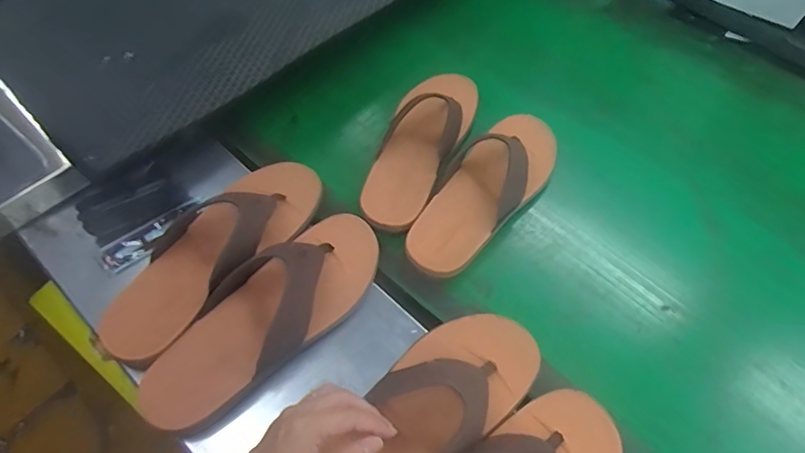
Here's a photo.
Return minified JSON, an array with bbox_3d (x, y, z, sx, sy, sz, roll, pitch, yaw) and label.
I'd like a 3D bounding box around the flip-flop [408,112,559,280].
[{"bbox_3d":[0.113,-0.058,0.643,0.103,0.056,0.288,32,64,16],"label":"flip-flop"}]

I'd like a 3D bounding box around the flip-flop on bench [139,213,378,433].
[{"bbox_3d":[-0.135,0.088,0.524,0.103,0.073,0.280,40,65,19],"label":"flip-flop on bench"}]

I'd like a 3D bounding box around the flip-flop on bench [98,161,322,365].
[{"bbox_3d":[-0.203,0.019,0.550,0.114,0.067,0.276,35,63,17],"label":"flip-flop on bench"}]

